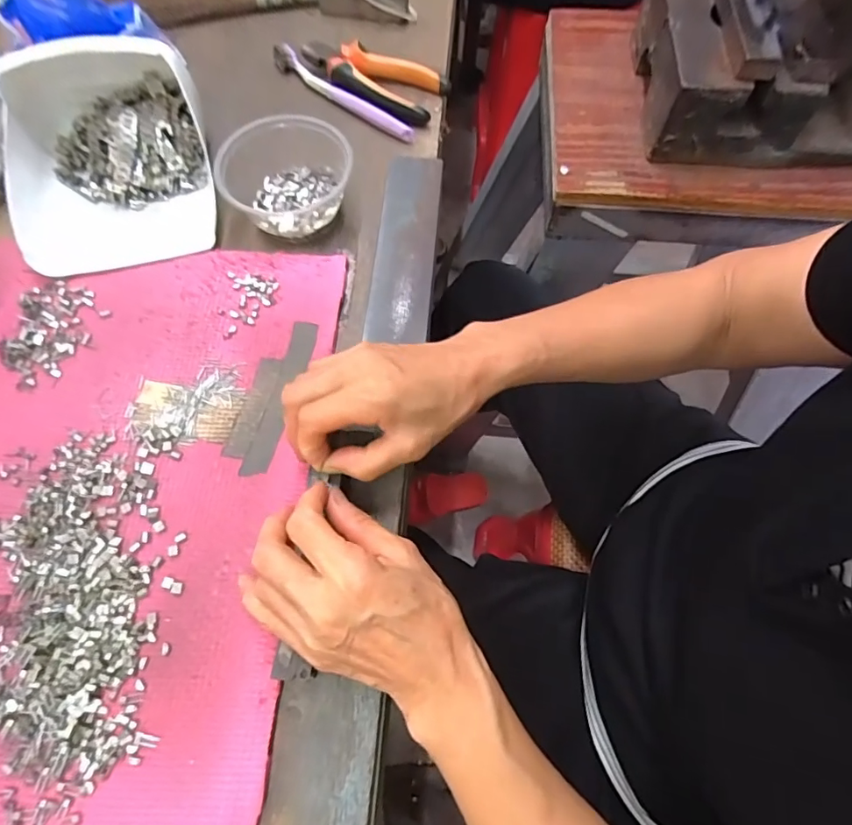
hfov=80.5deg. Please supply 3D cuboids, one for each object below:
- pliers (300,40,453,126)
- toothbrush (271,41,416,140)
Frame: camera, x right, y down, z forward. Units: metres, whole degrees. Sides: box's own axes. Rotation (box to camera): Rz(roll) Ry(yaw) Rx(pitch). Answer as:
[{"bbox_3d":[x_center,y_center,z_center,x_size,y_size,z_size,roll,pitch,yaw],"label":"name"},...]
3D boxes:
[{"bbox_3d":[-0.057,-0.331,0.498,0.150,0.022,0.066,26,69,11],"label":"pliers"},{"bbox_3d":[-0.084,-0.316,0.494,0.182,0.013,0.017,37,72,15],"label":"toothbrush"}]

